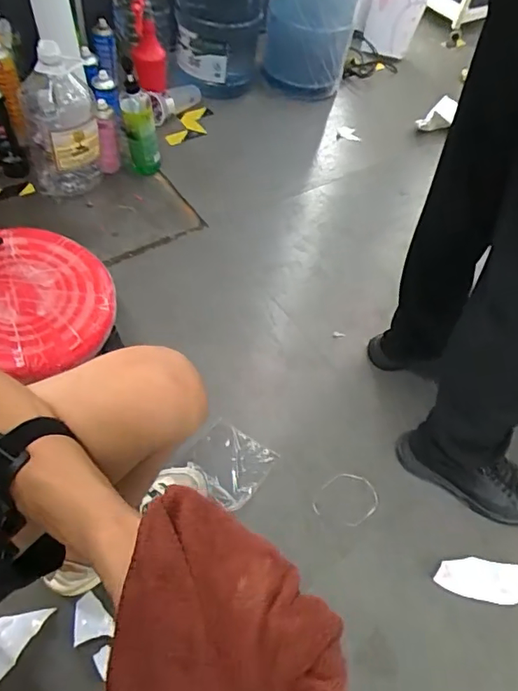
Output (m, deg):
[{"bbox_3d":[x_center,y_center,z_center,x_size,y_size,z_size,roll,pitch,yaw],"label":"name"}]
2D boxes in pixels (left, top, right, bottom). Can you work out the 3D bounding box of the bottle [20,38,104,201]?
[{"bbox_3d":[-0.483,-0.540,1.213,0.172,0.320,0.193,-14,59,-16],"label":"bottle"}]

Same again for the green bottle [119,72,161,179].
[{"bbox_3d":[-0.300,-0.543,1.292,0.081,0.239,0.098,-10,58,-14],"label":"green bottle"}]

